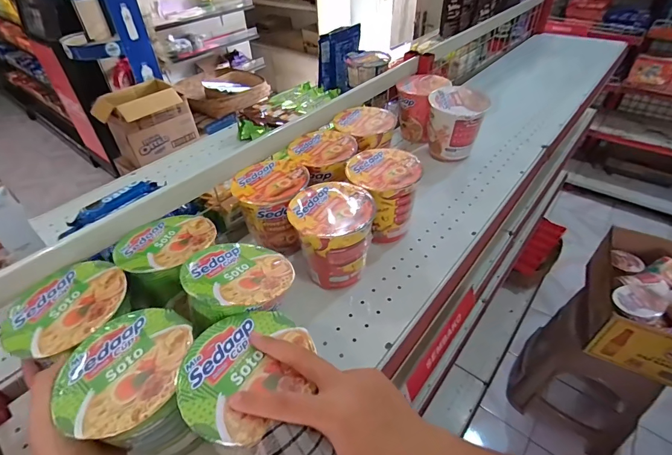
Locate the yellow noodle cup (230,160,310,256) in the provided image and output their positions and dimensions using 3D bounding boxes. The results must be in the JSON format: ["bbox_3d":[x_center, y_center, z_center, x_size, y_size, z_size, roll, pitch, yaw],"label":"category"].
[{"bbox_3d":[-0.091,-0.026,0.522,0.101,0.095,0.105,-1,42,1],"label":"yellow noodle cup"}]

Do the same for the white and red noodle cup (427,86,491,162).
[{"bbox_3d":[0.220,-0.189,0.670,0.093,0.113,0.089,6,42,10],"label":"white and red noodle cup"}]

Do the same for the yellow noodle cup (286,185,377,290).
[{"bbox_3d":[-0.004,0.012,0.474,0.100,0.104,0.102,-1,42,1],"label":"yellow noodle cup"}]

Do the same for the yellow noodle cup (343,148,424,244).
[{"bbox_3d":[0.067,-0.048,0.528,0.098,0.095,0.096,-1,42,1],"label":"yellow noodle cup"}]

